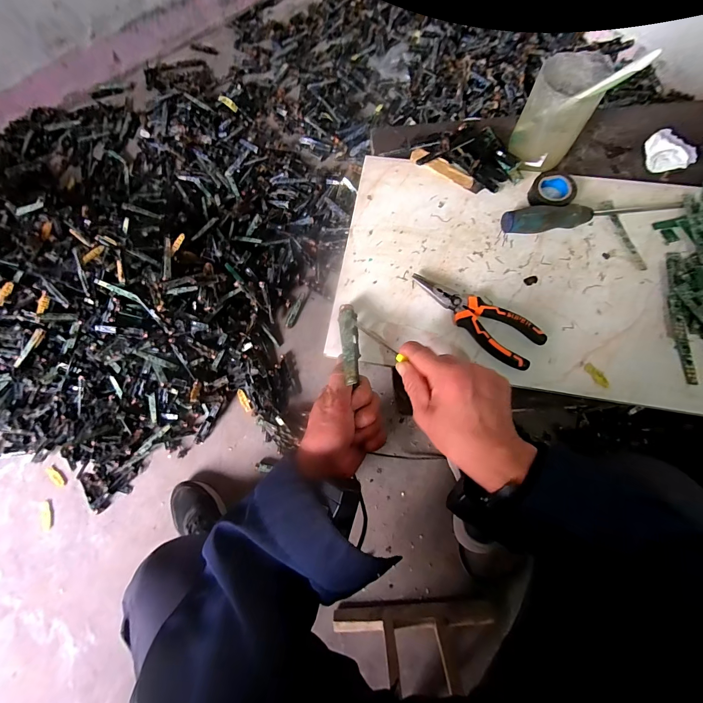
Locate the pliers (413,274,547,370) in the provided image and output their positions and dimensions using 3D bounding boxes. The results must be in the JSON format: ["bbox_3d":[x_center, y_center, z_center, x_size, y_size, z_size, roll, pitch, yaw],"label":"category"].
[{"bbox_3d":[0.139,-0.040,0.390,0.157,0.013,0.052,33,79,10],"label":"pliers"}]

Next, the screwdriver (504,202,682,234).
[{"bbox_3d":[0.300,-0.167,0.416,0.229,0.029,0.028,-7,75,0],"label":"screwdriver"}]

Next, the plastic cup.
[{"bbox_3d":[0.252,-0.294,0.419,0.075,0.097,0.082,0,72,1],"label":"plastic cup"}]

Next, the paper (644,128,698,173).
[{"bbox_3d":[0.431,-0.272,0.457,0.059,0.023,0.060,-36,77,-7],"label":"paper"}]

